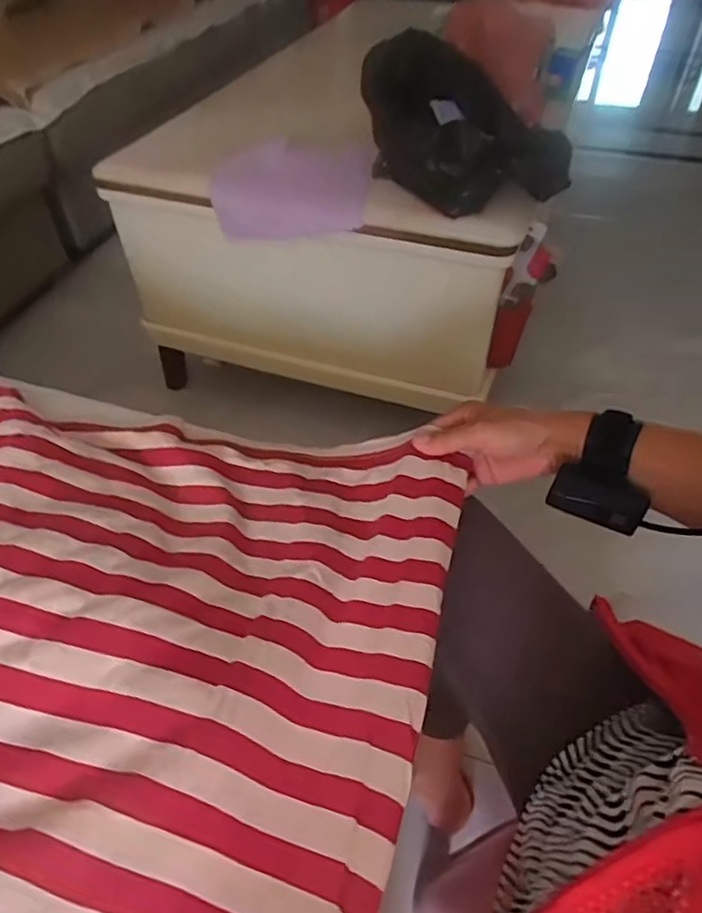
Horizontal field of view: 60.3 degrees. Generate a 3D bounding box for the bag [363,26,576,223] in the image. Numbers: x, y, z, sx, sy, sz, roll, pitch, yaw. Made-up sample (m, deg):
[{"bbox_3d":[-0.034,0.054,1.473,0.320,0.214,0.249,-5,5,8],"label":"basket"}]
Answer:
[{"bbox_3d":[0.173,-0.474,0.869,0.272,0.166,0.218,27,53,23],"label":"bag"}]

